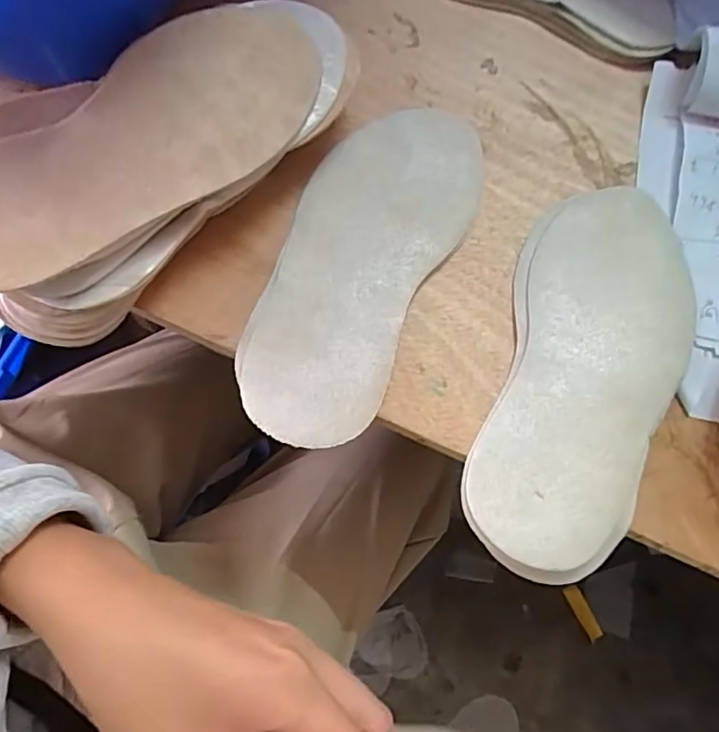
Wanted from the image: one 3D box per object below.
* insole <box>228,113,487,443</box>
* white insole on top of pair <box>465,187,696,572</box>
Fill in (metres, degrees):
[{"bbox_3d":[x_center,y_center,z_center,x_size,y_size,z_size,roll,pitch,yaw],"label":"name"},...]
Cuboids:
[{"bbox_3d":[0.002,-0.069,0.339,0.095,0.010,0.242,25,69,7],"label":"insole"},{"bbox_3d":[0.133,-0.008,0.316,0.090,0.013,0.239,20,68,6],"label":"white insole on top of pair"}]

